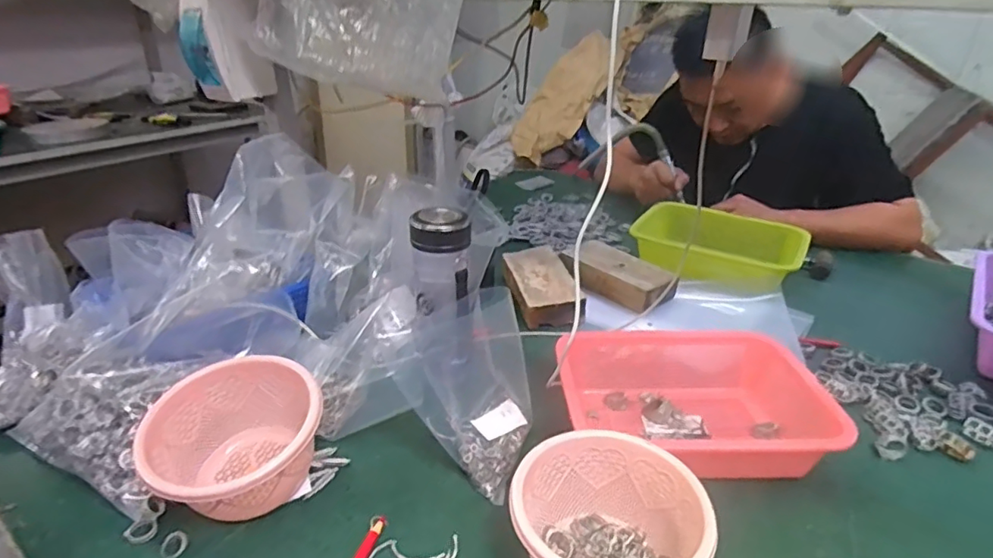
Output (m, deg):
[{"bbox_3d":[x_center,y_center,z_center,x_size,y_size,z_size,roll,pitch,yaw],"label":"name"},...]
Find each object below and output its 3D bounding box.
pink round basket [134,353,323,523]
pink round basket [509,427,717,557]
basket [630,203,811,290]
[{"bbox_3d":[-0.235,0.156,0.509,0.146,0.101,0.149,-9,29,-18],"label":"pink round basket"},{"bbox_3d":[0.088,0.202,0.450,0.143,0.086,0.130,0,27,0],"label":"pink round basket"},{"bbox_3d":[0.379,-0.058,0.947,0.257,0.079,0.191,17,32,29],"label":"basket"}]

